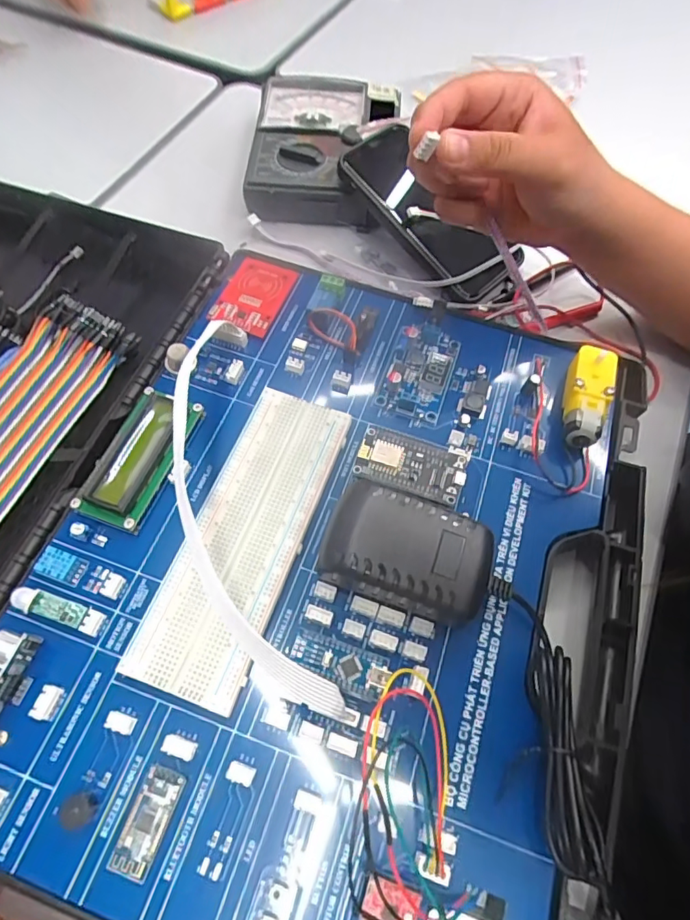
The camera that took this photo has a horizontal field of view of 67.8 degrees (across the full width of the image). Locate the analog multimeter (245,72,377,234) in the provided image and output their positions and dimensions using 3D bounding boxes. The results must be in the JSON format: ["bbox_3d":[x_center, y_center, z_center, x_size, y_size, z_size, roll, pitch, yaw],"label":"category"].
[{"bbox_3d":[-0.026,-0.270,0.452,0.104,0.037,0.166,4,62,0],"label":"analog multimeter"}]

